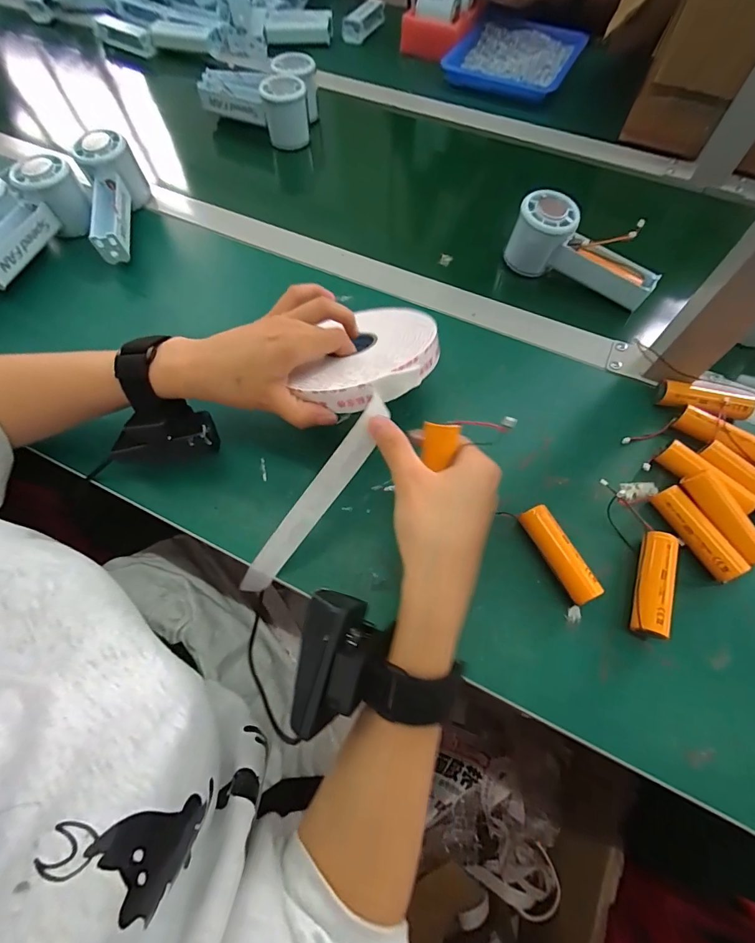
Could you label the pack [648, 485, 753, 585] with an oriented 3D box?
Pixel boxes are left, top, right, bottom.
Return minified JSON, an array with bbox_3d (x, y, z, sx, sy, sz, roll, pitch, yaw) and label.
[{"bbox_3d":[0.234,0.044,0.298,0.019,0.014,0.071,-25,68,-13],"label":"pack"}]

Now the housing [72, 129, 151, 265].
[{"bbox_3d":[-0.283,-0.289,0.442,0.063,0.074,0.134,-17,67,-9],"label":"housing"}]

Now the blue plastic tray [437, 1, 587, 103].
[{"bbox_3d":[0.212,-0.647,0.637,0.164,0.033,0.219,25,67,10],"label":"blue plastic tray"}]

